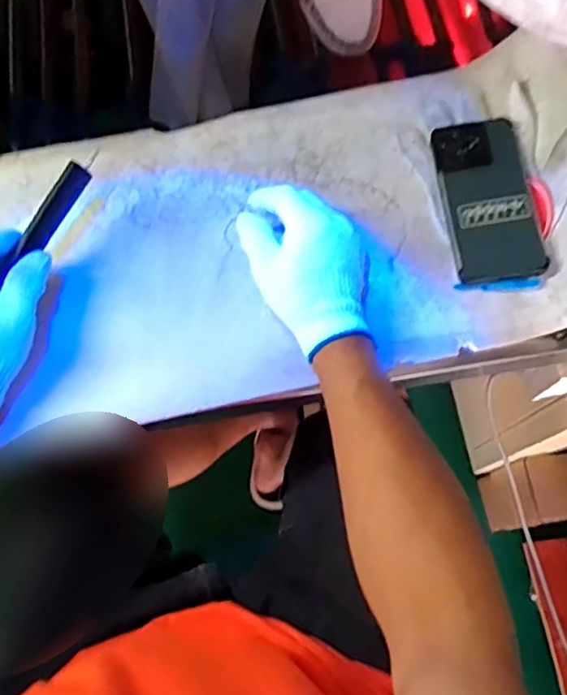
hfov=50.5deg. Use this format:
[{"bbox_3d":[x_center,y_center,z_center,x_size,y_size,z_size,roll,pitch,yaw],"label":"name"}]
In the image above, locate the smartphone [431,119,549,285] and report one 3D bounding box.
[{"bbox_3d":[0.192,-0.143,0.566,0.076,0.013,0.168,-9,72,12],"label":"smartphone"}]

